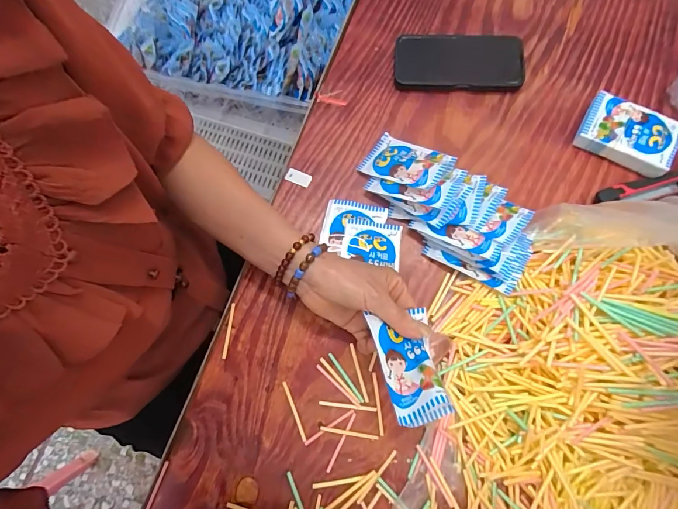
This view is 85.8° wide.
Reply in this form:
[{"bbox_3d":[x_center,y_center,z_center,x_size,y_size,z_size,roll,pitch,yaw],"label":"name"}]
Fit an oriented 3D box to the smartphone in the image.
[{"bbox_3d":[0.158,-0.258,0.485,0.163,0.012,0.081,1,75,8],"label":"smartphone"}]

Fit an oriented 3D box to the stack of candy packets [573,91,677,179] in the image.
[{"bbox_3d":[0.357,-0.147,0.449,0.106,0.026,0.073,29,78,9],"label":"stack of candy packets"}]

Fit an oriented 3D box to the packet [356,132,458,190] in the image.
[{"bbox_3d":[0.080,-0.113,0.444,0.105,0.008,0.062,28,70,31],"label":"packet"}]

